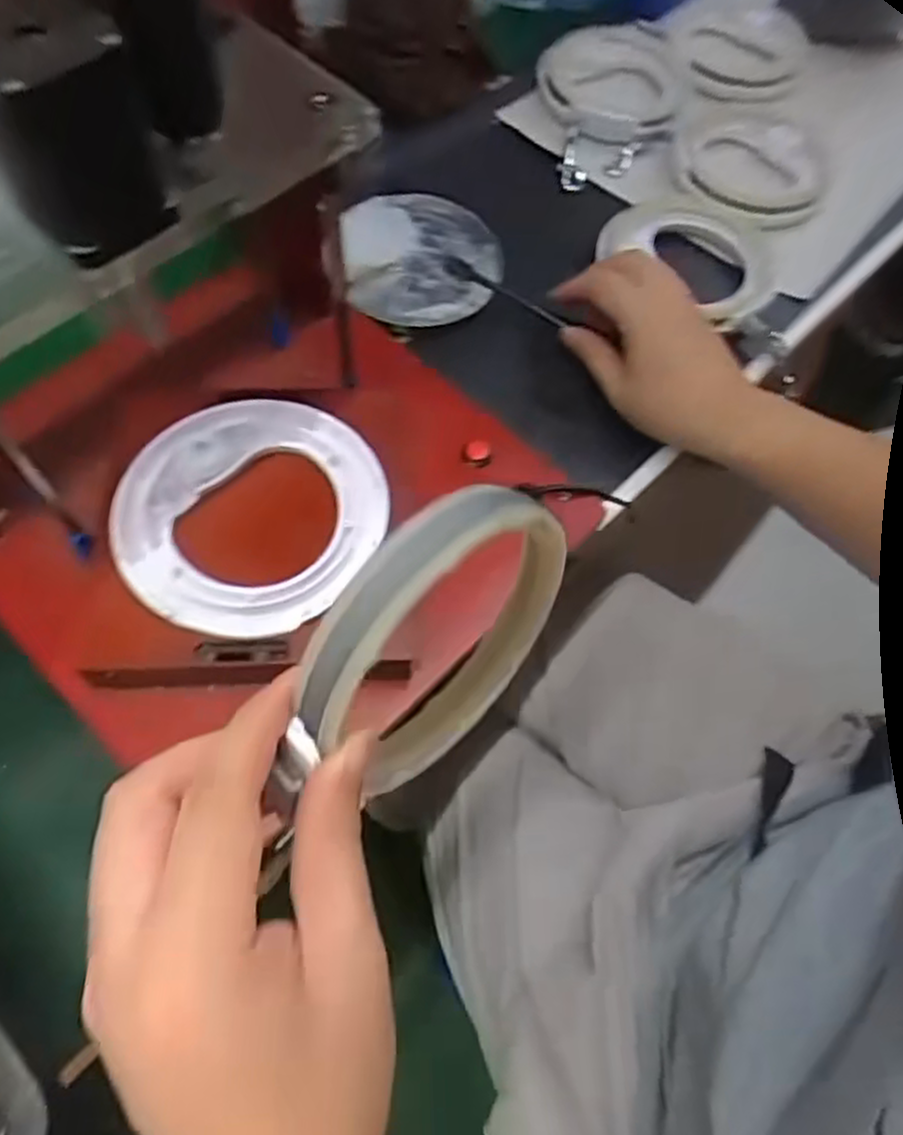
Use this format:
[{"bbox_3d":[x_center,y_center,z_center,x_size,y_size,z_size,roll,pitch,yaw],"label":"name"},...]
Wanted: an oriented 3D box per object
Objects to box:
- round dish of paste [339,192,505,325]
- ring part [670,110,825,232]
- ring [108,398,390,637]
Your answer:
[{"bbox_3d":[-0.023,-0.237,0.577,0.117,0.021,0.119,1,63,-3],"label":"round dish of paste"},{"bbox_3d":[0.247,-0.335,0.629,0.122,0.025,0.132,11,63,2],"label":"ring part"},{"bbox_3d":[-0.102,-0.031,0.388,0.134,0.013,0.130,1,63,-3],"label":"ring"}]

